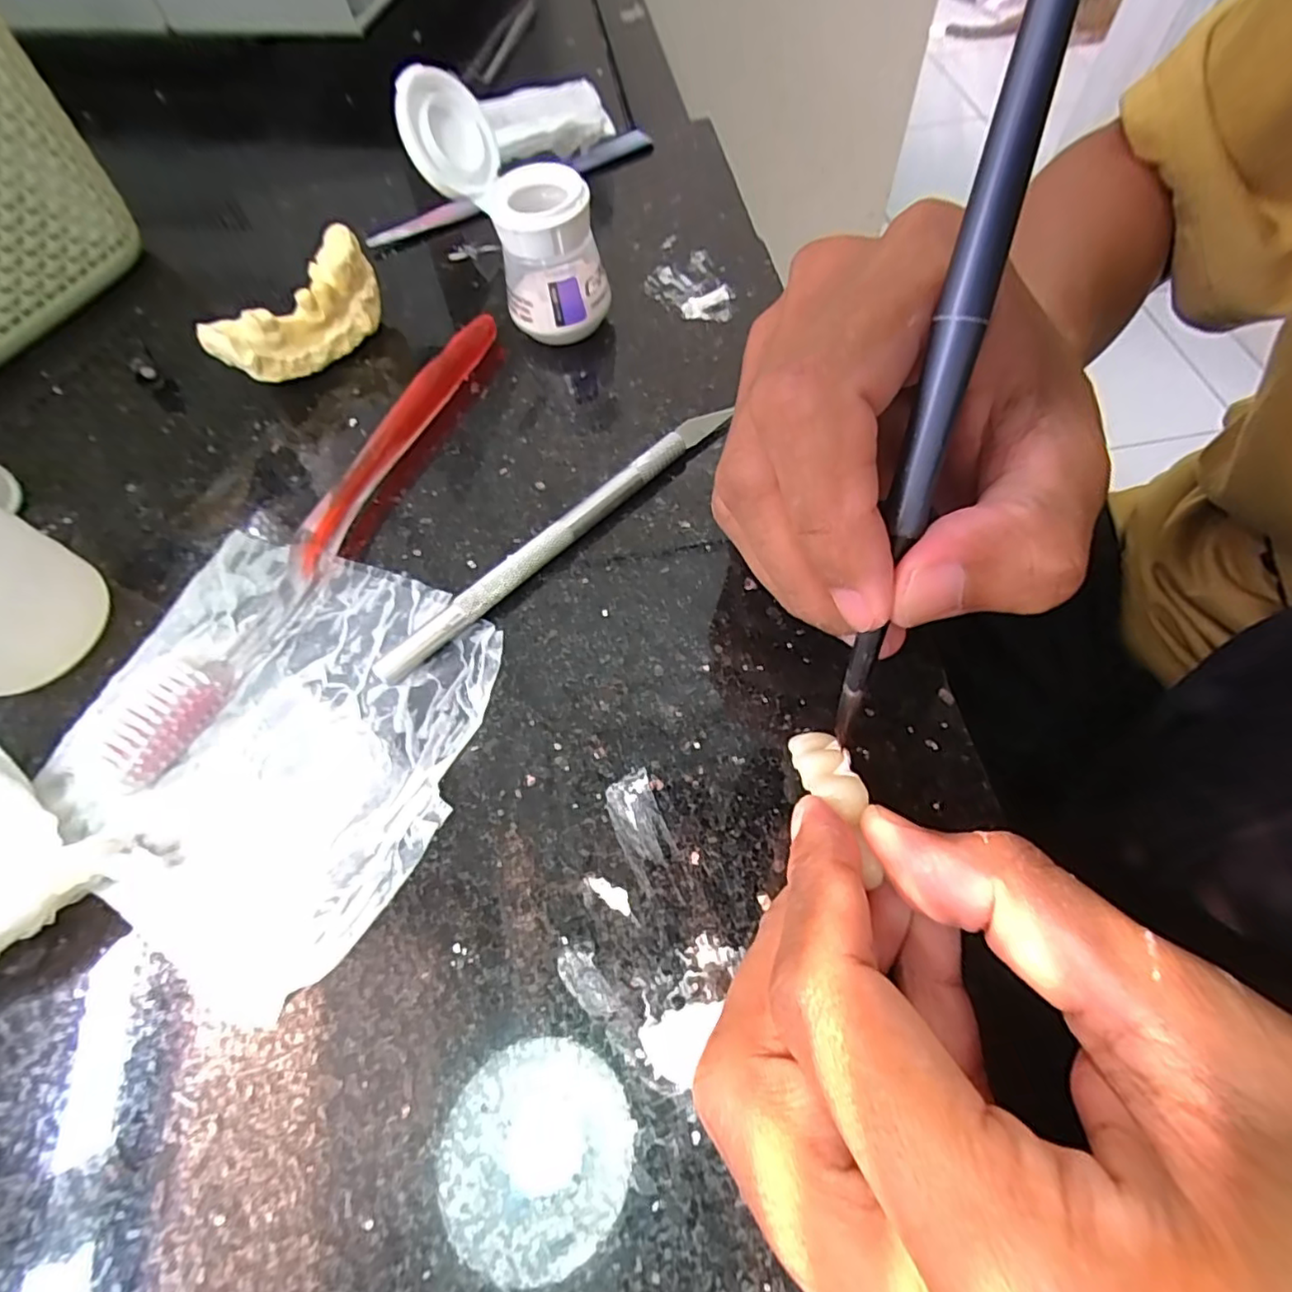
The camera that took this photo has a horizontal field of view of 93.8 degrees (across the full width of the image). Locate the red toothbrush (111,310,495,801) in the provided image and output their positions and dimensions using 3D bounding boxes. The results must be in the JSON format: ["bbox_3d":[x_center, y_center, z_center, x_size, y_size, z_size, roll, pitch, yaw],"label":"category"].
[{"bbox_3d":[-0.098,-0.043,0.192,0.013,0.012,0.182,20,66,13],"label":"red toothbrush"}]

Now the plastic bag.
[{"bbox_3d":[-0.103,0.020,0.162,0.112,0.012,0.106,27,68,16],"label":"plastic bag"}]

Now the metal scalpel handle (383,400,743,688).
[{"bbox_3d":[-0.024,-0.034,0.184,0.131,0.009,0.008,-42,68,-16],"label":"metal scalpel handle"}]

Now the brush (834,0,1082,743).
[{"bbox_3d":[0.053,-0.057,0.102,0.007,0.165,0.005,12,23,10],"label":"brush"}]

